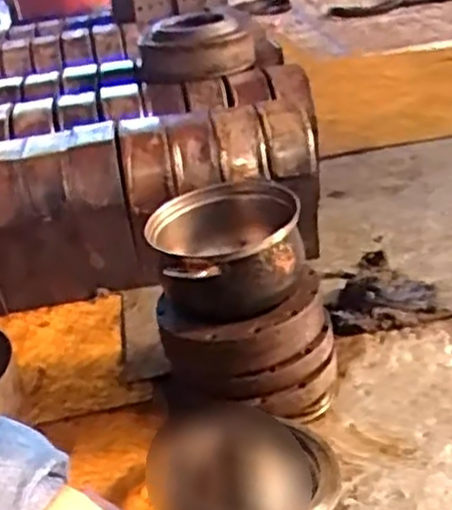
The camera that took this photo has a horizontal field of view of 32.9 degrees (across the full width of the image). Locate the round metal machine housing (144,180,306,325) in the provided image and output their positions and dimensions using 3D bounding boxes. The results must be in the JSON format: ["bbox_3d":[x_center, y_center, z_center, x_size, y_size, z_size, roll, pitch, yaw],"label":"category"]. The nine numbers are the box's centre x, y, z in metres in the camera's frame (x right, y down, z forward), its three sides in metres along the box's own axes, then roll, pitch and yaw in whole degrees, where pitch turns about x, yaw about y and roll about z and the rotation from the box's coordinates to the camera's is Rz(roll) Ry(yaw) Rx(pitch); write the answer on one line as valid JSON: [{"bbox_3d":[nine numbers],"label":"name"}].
[{"bbox_3d":[-0.001,-0.012,1.083,0.208,0.117,0.231,-7,28,1],"label":"round metal machine housing"}]

